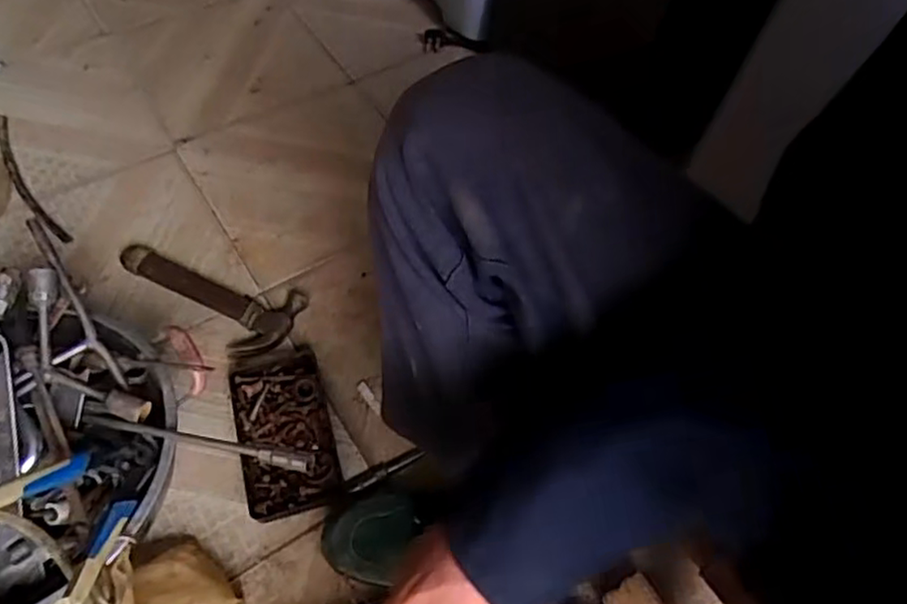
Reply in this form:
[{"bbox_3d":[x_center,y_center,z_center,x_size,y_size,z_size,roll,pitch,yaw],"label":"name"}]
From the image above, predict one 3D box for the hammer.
[{"bbox_3d":[-0.321,-0.001,0.818,0.251,0.030,0.104,18,59,5],"label":"hammer"}]

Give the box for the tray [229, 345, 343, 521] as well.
[{"bbox_3d":[-0.196,0.141,0.740,0.102,0.028,0.201,-13,61,-13],"label":"tray"}]

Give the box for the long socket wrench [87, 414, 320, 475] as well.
[{"bbox_3d":[-0.246,0.131,0.609,0.255,0.021,0.014,6,57,18],"label":"long socket wrench"}]

